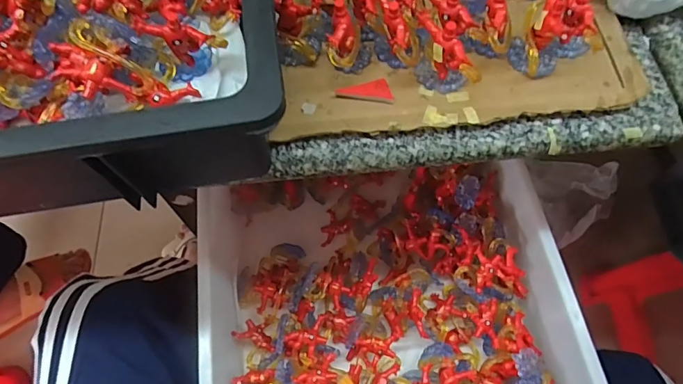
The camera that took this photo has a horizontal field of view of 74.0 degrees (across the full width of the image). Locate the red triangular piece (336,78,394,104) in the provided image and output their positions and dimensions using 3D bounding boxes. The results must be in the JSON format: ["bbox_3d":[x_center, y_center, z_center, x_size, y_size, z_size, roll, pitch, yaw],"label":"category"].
[{"bbox_3d":[0.017,-0.075,0.331,0.041,0.005,0.016,5,64,5],"label":"red triangular piece"}]

